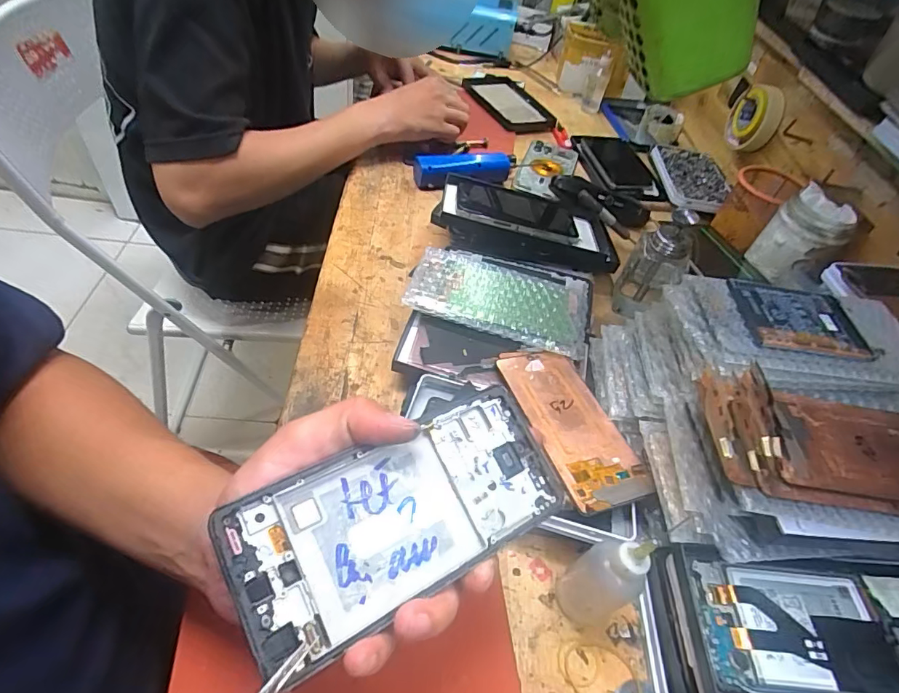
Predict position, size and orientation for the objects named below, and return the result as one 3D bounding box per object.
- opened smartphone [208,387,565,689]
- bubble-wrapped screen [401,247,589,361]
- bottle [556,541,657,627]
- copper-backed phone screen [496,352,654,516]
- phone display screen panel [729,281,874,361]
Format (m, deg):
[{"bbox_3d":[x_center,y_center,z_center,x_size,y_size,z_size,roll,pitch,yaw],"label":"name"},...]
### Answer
[{"bbox_3d":[-0.019,0.078,0.225,0.157,0.005,0.069,-20,75,-29],"label":"opened smartphone"},{"bbox_3d":[0.051,-0.049,0.469,0.176,0.012,0.093,16,54,2],"label":"bubble-wrapped screen"},{"bbox_3d":[0.095,0.149,0.300,0.031,0.096,0.032,19,50,6],"label":"bottle"},{"bbox_3d":[0.099,0.059,0.391,0.067,0.004,0.156,-10,47,-19],"label":"copper-backed phone screen"},{"bbox_3d":[0.248,-0.020,0.335,0.083,0.009,0.059,7,49,-4],"label":"phone display screen panel"}]

